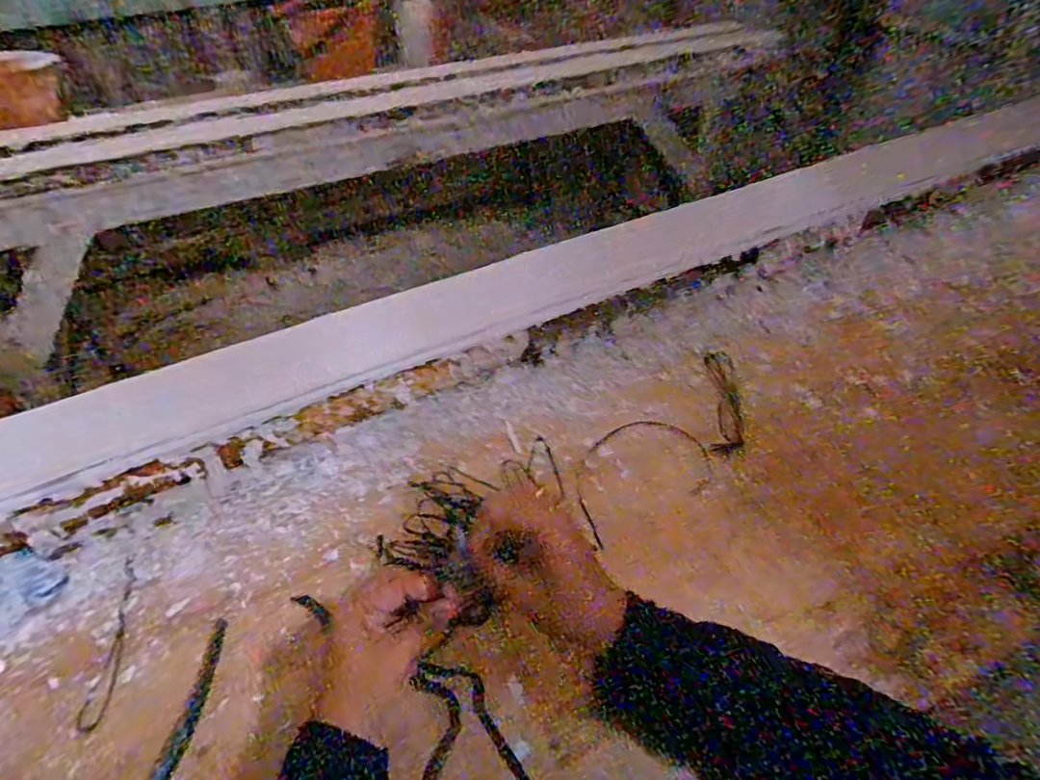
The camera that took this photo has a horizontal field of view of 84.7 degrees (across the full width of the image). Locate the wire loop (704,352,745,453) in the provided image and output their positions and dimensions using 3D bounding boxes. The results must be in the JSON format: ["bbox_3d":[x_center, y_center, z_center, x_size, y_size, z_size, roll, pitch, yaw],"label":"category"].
[{"bbox_3d":[0.223,0.011,0.623,0.034,0.013,0.161,5,40,11],"label":"wire loop"}]

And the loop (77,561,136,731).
[{"bbox_3d":[-0.320,0.194,0.451,0.021,0.004,0.140,-13,44,-10],"label":"loop"}]

